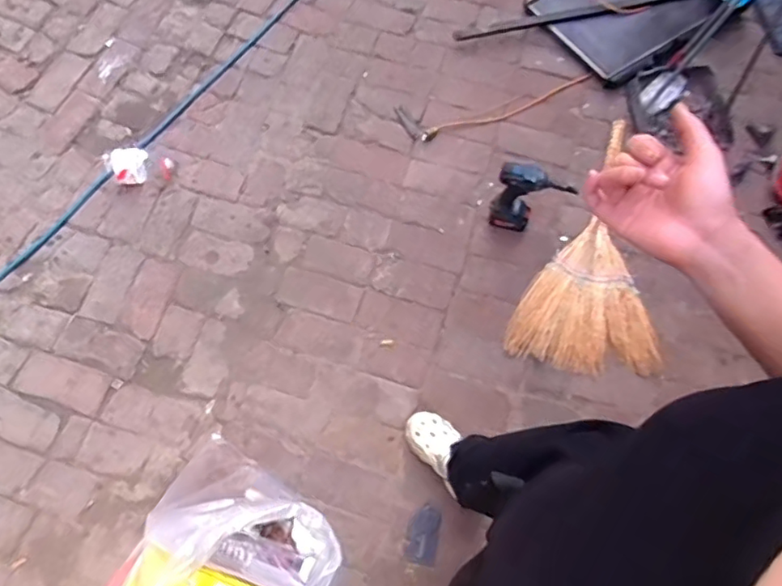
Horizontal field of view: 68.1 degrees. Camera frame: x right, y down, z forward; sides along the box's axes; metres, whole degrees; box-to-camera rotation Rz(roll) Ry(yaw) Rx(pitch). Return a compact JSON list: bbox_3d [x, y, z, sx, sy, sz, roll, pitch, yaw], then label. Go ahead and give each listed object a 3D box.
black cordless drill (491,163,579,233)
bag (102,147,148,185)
[{"bbox_3d":[0.389,-0.274,1.611,0.200,0.255,0.074,2,67,-1],"label":"black cordless drill"},{"bbox_3d":[-0.772,-0.376,1.704,0.118,0.083,0.095,-24,70,-12],"label":"bag"}]

